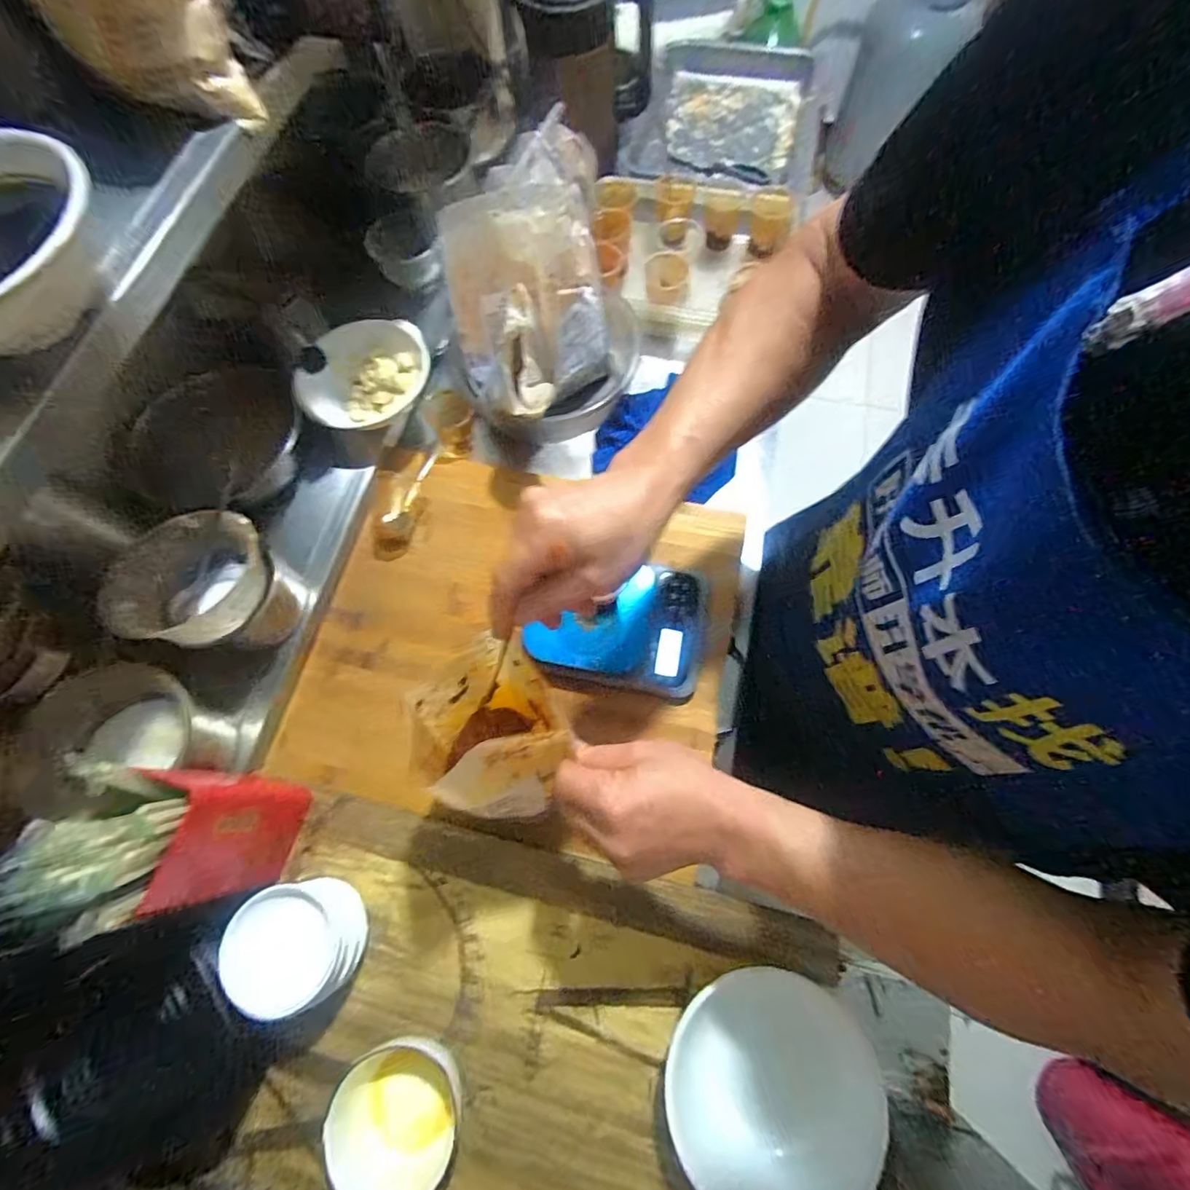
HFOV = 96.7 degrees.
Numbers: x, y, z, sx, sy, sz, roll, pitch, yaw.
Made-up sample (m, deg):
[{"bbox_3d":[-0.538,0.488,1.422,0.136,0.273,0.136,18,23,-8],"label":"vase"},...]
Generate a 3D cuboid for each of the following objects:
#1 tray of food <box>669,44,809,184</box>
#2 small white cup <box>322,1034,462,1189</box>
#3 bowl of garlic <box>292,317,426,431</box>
[{"bbox_3d":[0.247,-0.886,0.970,0.264,0.046,0.346,12,71,6],"label":"tray of food"},{"bbox_3d":[-0.169,0.435,0.441,0.104,0.061,0.087,2,70,3],"label":"small white cup"},{"bbox_3d":[-0.300,-0.281,0.705,0.160,0.060,0.158,-18,70,-4],"label":"bowl of garlic"}]

